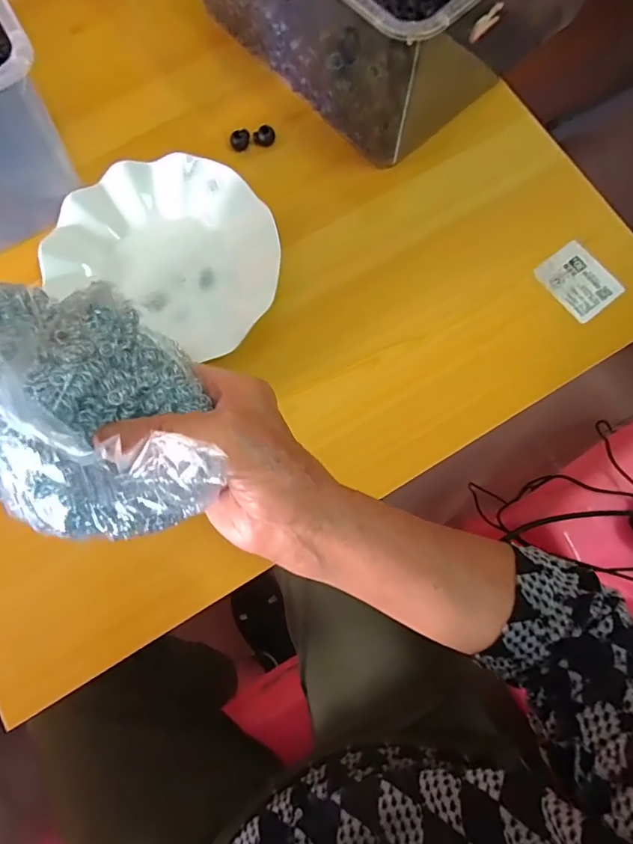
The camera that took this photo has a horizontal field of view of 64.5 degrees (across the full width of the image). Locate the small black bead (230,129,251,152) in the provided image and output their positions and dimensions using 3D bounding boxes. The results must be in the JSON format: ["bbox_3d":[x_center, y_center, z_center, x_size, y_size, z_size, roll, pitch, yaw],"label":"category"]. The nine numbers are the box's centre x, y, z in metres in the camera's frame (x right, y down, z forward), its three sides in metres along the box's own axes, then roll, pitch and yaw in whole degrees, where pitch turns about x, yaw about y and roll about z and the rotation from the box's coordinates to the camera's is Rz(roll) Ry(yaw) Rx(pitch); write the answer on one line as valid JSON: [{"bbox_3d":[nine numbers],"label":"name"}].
[{"bbox_3d":[-0.067,-0.247,0.443,0.017,0.016,0.014,-12,78,-1],"label":"small black bead"}]

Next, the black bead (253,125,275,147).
[{"bbox_3d":[-0.045,-0.250,0.442,0.019,0.014,0.012,-17,78,-2],"label":"black bead"}]

